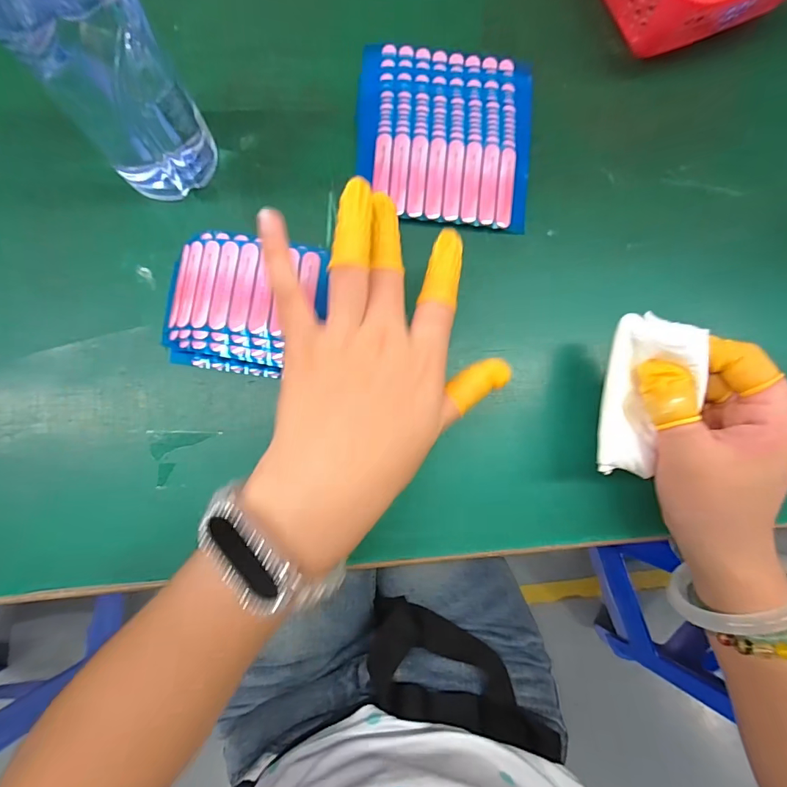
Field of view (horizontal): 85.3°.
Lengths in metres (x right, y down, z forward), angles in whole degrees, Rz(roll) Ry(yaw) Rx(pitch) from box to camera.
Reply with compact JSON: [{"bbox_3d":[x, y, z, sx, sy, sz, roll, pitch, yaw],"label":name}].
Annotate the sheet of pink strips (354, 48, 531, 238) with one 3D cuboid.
[{"bbox_3d":[0.035,-0.176,0.286,0.116,0.016,0.127,5,83,-3],"label":"sheet of pink strips"}]

